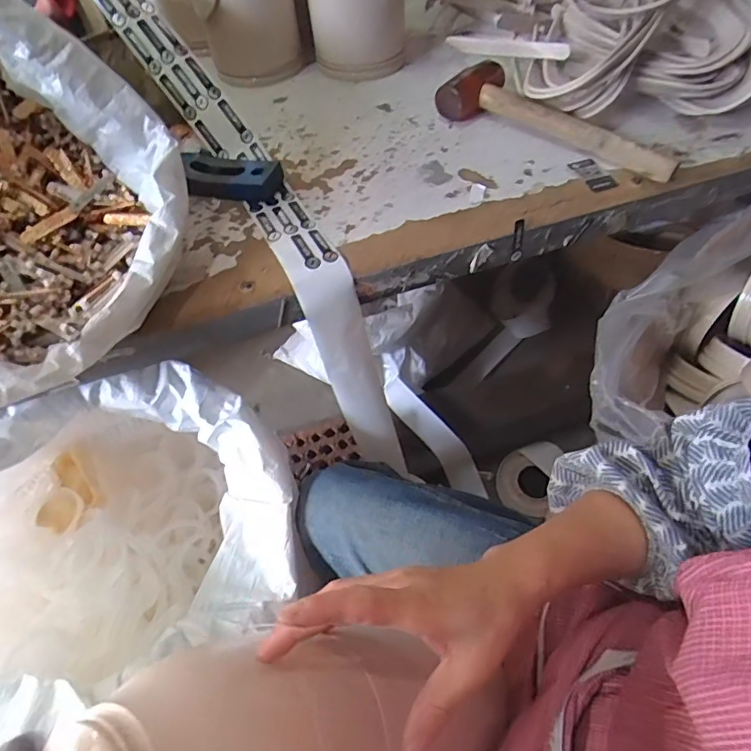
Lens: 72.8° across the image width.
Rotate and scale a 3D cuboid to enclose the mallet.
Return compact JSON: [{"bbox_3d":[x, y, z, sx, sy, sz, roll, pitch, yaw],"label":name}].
[{"bbox_3d":[0.214,-0.301,0.589,0.280,0.047,0.099,32,61,23],"label":"mallet"}]

